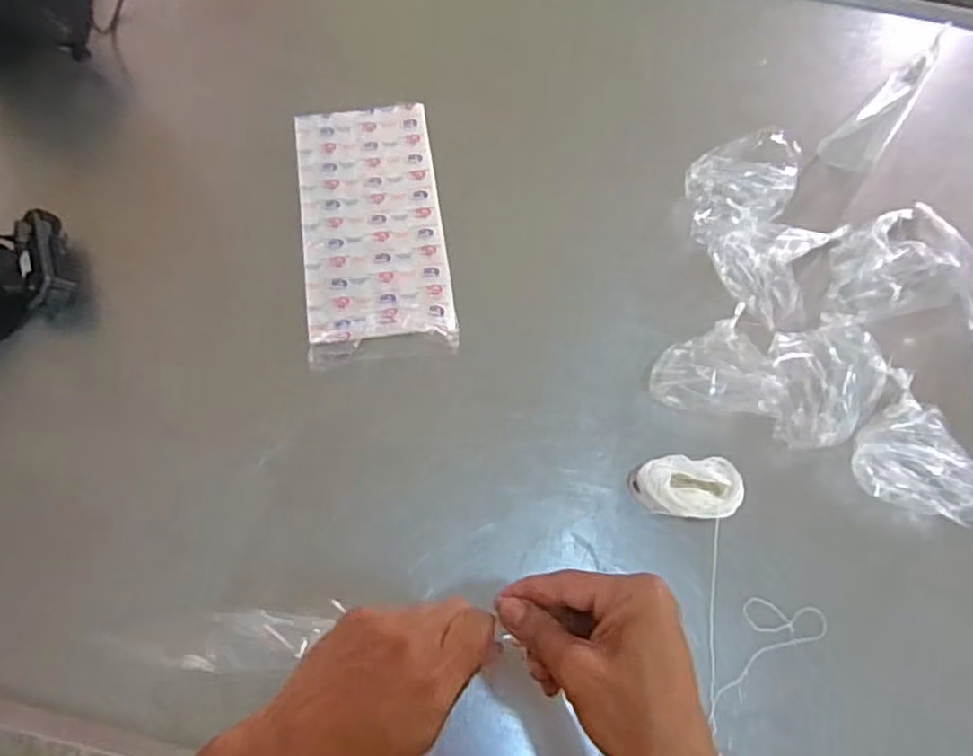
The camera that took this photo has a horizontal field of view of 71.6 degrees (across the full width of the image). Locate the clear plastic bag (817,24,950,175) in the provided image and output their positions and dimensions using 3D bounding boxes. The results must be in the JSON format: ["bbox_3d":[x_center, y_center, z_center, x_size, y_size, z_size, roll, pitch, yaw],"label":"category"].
[{"bbox_3d":[0.525,-0.363,0.859,0.067,0.035,0.307,39,71,13],"label":"clear plastic bag"}]

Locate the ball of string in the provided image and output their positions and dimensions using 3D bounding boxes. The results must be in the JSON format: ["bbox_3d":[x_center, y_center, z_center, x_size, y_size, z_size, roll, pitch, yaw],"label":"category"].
[{"bbox_3d":[0.188,0.106,0.642,0.100,0.052,0.059,4,67,-1],"label":"ball of string"}]

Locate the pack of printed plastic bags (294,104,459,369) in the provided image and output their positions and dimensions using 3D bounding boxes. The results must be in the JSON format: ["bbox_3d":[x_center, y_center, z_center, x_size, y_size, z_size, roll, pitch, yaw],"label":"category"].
[{"bbox_3d":[-0.129,-0.178,0.760,0.154,0.019,0.337,-8,66,-5],"label":"pack of printed plastic bags"}]

